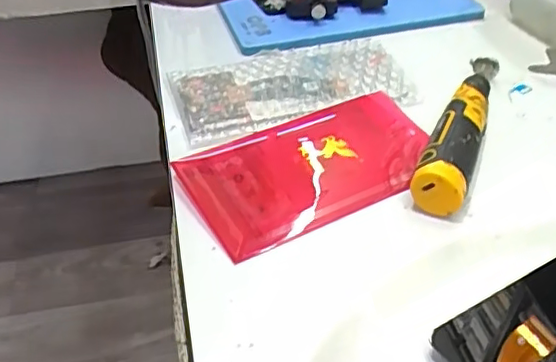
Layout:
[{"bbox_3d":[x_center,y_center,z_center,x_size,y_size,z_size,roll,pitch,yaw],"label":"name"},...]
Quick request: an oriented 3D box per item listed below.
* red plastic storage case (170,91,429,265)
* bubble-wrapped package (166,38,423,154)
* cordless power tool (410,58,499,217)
[{"bbox_3d":[0.023,-0.014,0.384,0.158,0.011,0.094,-21,44,-21],"label":"red plastic storage case"},{"bbox_3d":[0.008,-0.075,0.454,0.168,0.010,0.097,-14,42,-13],"label":"bubble-wrapped package"},{"bbox_3d":[0.121,-0.040,0.400,0.029,0.030,0.164,15,44,19],"label":"cordless power tool"}]

